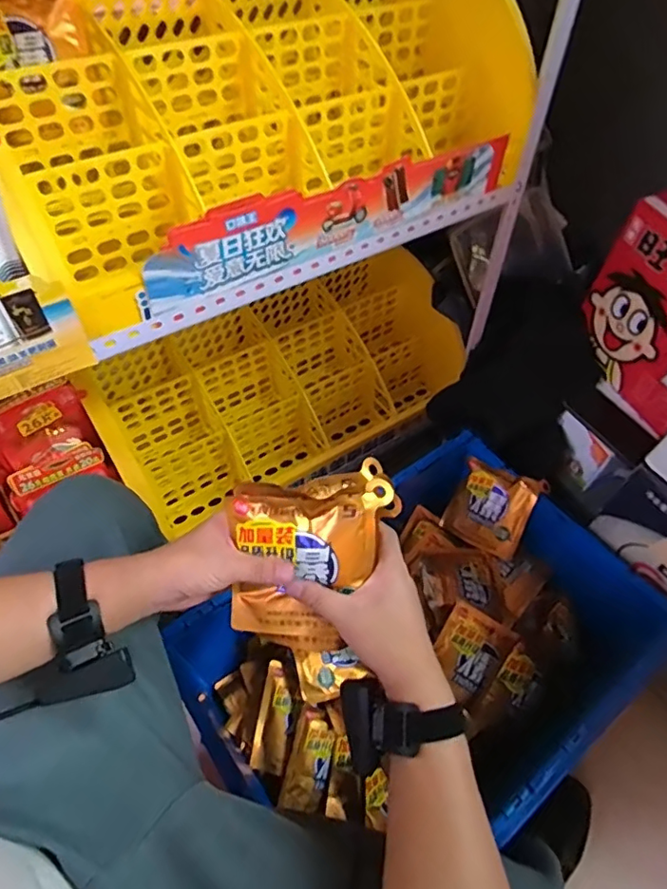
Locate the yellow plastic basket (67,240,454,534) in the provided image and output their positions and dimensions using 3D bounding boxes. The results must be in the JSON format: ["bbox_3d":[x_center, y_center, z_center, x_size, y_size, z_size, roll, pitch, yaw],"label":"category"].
[{"bbox_3d":[-0.072,-0.127,1.019,0.686,0.227,0.299,-28,60,-18],"label":"yellow plastic basket"}]

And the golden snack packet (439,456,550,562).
[{"bbox_3d":[0.251,0.099,0.862,0.127,0.021,0.135,31,100,35],"label":"golden snack packet"}]

